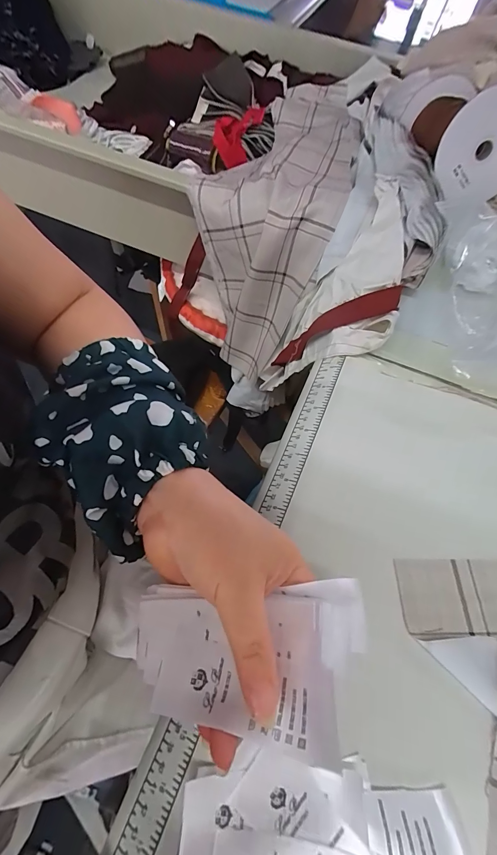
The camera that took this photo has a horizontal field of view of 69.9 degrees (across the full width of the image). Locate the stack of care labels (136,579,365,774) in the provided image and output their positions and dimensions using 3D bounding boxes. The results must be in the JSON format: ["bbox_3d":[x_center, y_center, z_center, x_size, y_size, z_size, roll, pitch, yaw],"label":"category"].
[{"bbox_3d":[-0.002,0.119,0.183,0.119,0.013,0.071,-5,58,12],"label":"stack of care labels"}]

